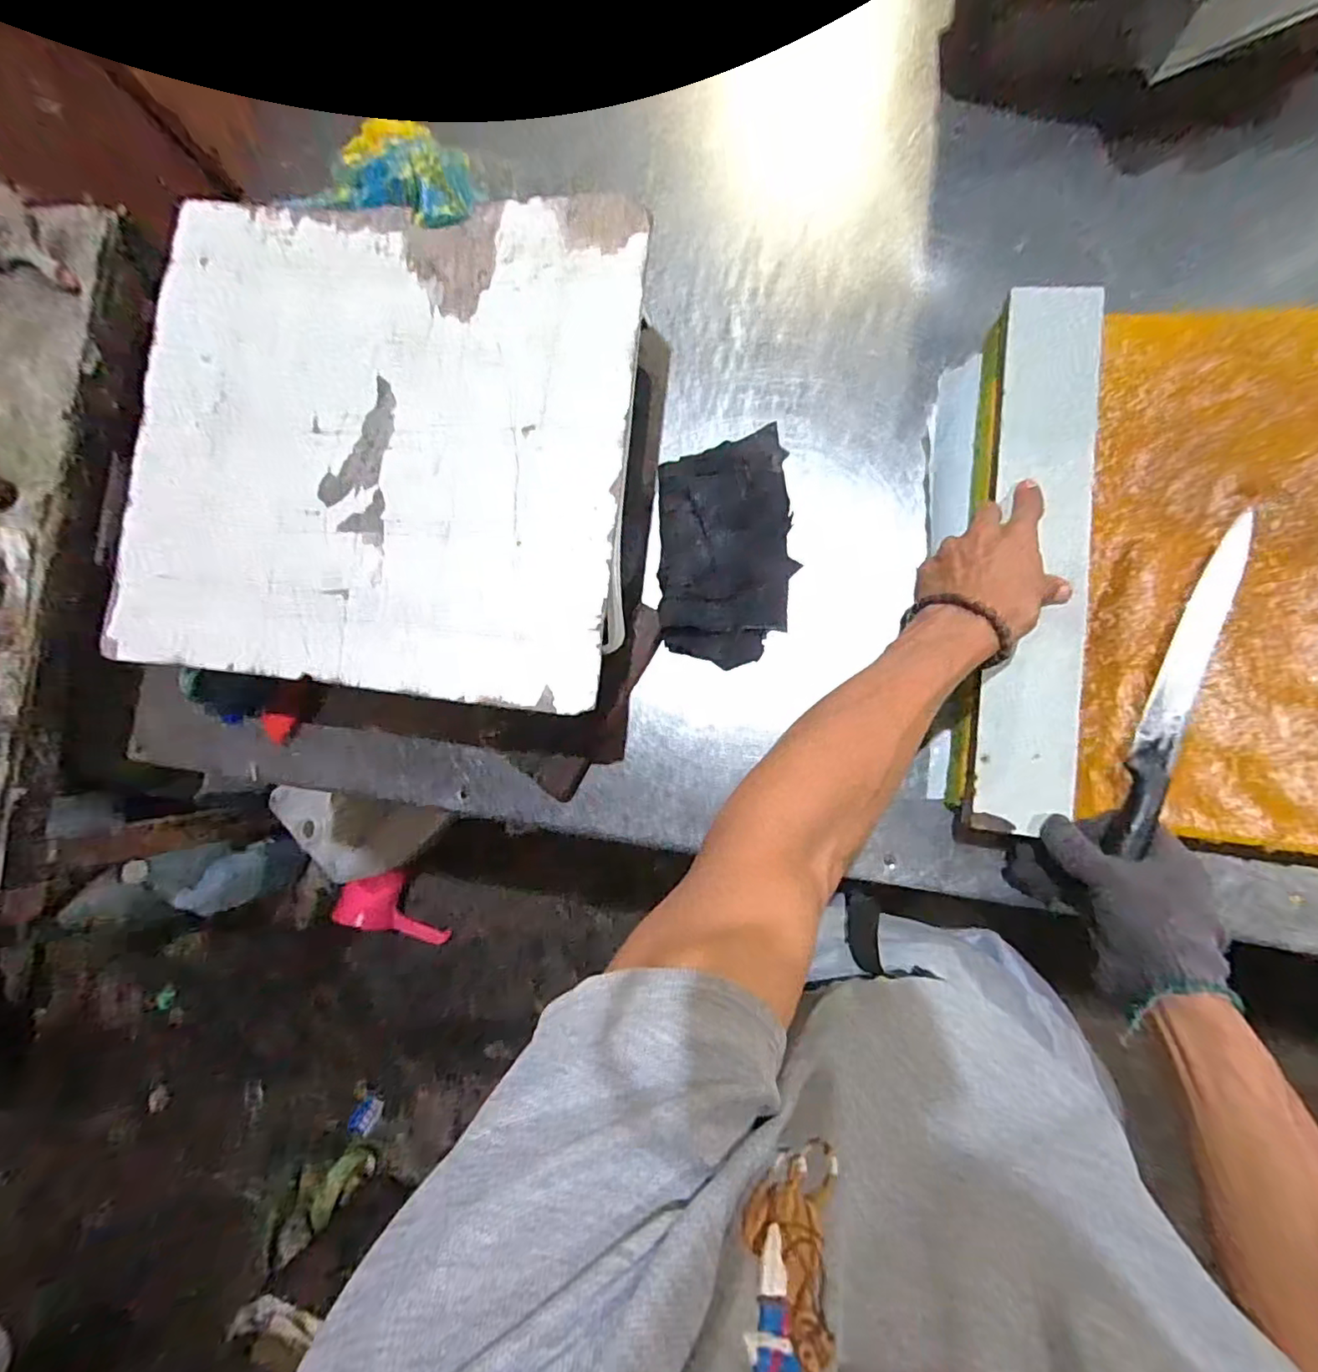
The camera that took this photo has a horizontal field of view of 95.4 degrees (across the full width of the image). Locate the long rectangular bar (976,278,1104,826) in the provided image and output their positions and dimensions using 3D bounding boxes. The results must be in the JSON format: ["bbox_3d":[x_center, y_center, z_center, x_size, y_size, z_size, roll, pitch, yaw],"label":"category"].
[{"bbox_3d":[0.301,-0.108,0.475,0.072,0.017,0.425,5,85,4],"label":"long rectangular bar"}]

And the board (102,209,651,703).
[{"bbox_3d":[-0.244,-0.215,0.508,0.448,0.018,0.420,6,85,10],"label":"board"}]

